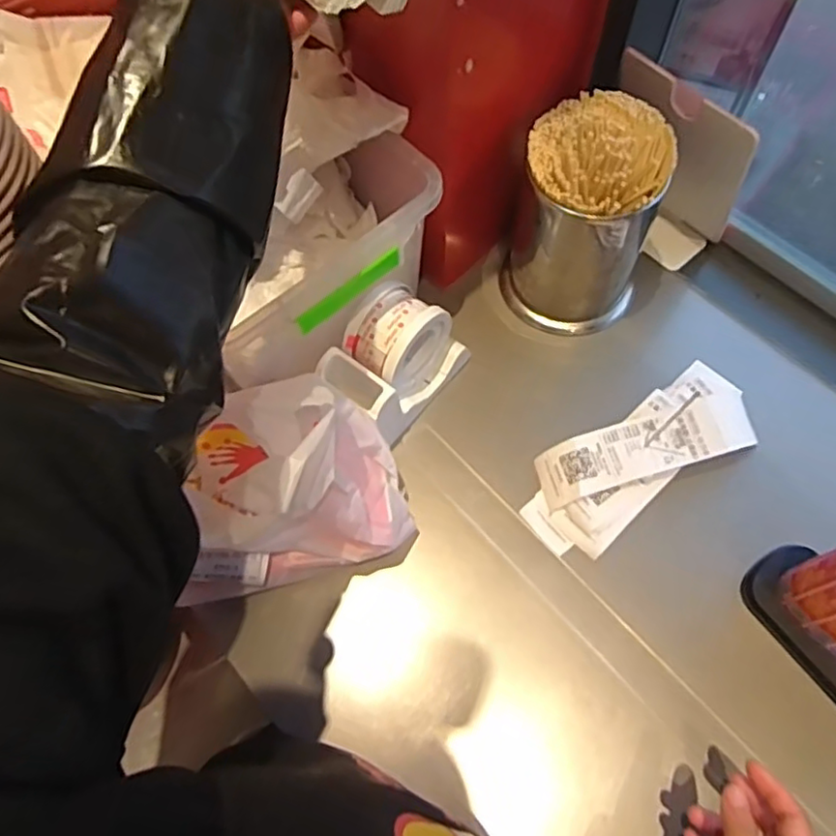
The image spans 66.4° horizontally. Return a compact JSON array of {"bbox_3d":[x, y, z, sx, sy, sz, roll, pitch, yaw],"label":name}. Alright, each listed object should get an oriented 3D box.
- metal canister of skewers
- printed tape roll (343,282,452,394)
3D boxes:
[{"bbox_3d":[0.165,-0.191,0.640,0.127,0.210,0.116,18,67,10],"label":"metal canister of skewers"},{"bbox_3d":[-0.019,-0.071,0.621,0.064,0.097,0.088,33,70,16],"label":"printed tape roll"}]

